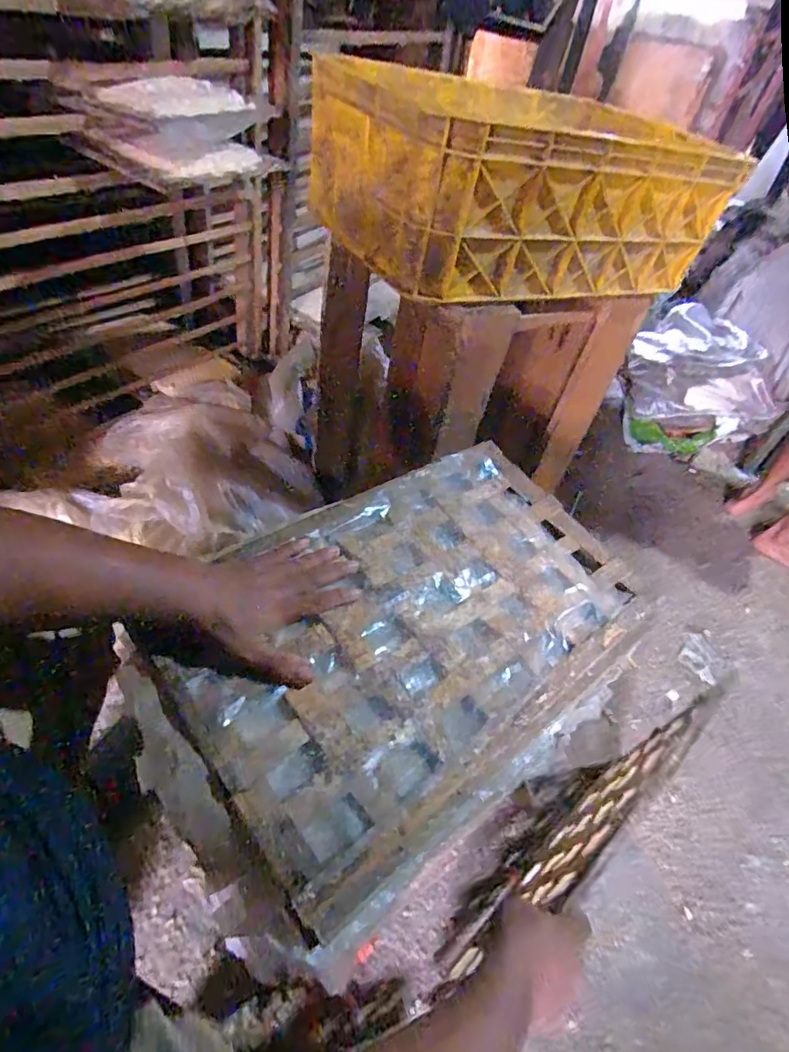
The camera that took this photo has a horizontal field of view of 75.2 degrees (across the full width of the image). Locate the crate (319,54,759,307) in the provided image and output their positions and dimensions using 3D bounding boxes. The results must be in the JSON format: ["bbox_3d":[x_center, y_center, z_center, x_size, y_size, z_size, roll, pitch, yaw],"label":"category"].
[{"bbox_3d":[0.168,-0.542,0.803,0.541,0.200,0.401,-15,51,-26],"label":"crate"}]

